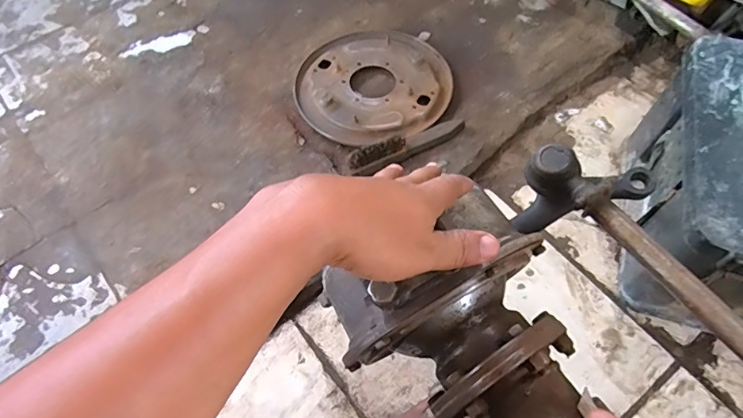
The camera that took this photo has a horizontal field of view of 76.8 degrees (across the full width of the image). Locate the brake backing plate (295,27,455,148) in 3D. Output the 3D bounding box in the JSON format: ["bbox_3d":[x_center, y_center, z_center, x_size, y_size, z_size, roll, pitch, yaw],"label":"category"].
[{"bbox_3d":[0.001,-0.254,0.935,0.298,0.022,0.299,-1,63,2],"label":"brake backing plate"}]

